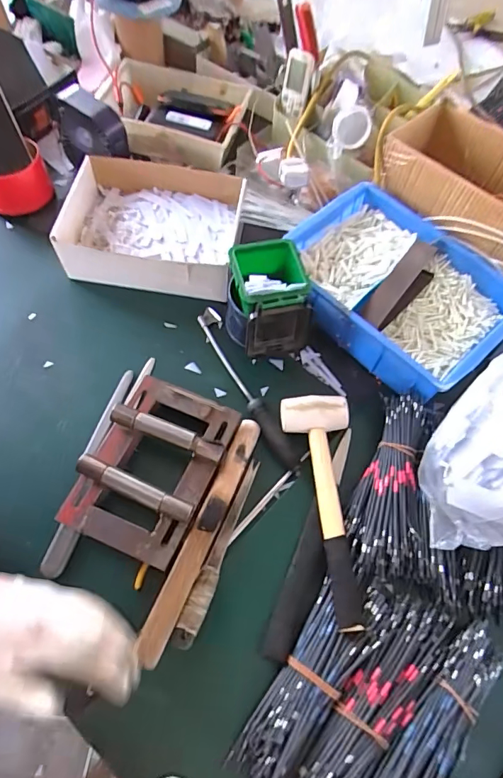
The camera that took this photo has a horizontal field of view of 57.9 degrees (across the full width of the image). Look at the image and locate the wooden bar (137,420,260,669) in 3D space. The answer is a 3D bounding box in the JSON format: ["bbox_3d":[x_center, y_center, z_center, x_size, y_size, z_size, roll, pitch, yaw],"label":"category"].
[{"bbox_3d":[-0.051,0.149,0.496,0.028,0.015,0.270,22,65,8],"label":"wooden bar"}]

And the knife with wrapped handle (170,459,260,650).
[{"bbox_3d":[-0.033,0.175,0.506,0.022,0.021,0.207,21,65,7],"label":"knife with wrapped handle"}]

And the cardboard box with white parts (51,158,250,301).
[{"bbox_3d":[-0.140,-0.233,0.660,0.228,0.076,0.174,8,64,1],"label":"cardboard box with white parts"}]

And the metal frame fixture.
[{"bbox_3d":[-0.116,0.088,0.526,0.141,0.051,0.202,22,65,7],"label":"metal frame fixture"}]

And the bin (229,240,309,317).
[{"bbox_3d":[0.022,-0.134,0.550,0.088,0.042,0.094,-6,65,-6],"label":"bin"}]

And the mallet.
[{"bbox_3d":[0.087,0.130,0.519,0.079,0.048,0.254,-4,64,-5],"label":"mallet"}]

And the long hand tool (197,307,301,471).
[{"bbox_3d":[-0.007,-0.009,0.595,0.031,0.023,0.257,-24,68,-14],"label":"long hand tool"}]

